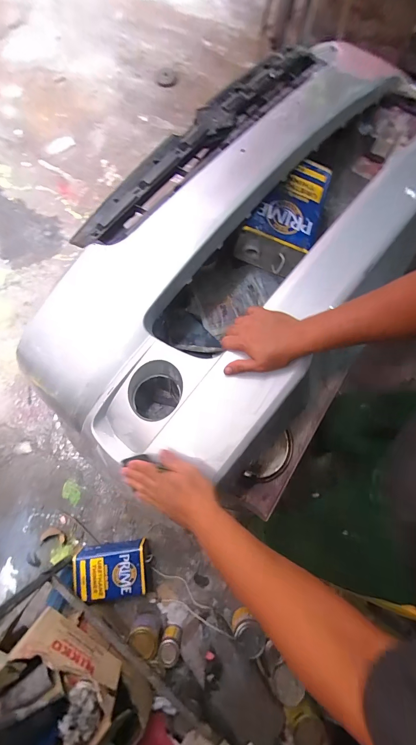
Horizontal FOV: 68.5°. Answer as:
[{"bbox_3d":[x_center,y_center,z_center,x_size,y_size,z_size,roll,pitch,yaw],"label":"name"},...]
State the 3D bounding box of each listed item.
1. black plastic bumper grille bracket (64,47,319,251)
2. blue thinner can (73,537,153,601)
[{"bbox_3d":[-0.013,-0.605,0.793,0.164,0.068,0.842,43,78,7],"label":"black plastic bumper grille bracket"},{"bbox_3d":[-0.357,0.740,1.146,0.257,0.119,0.173,-5,76,-4],"label":"blue thinner can"}]

